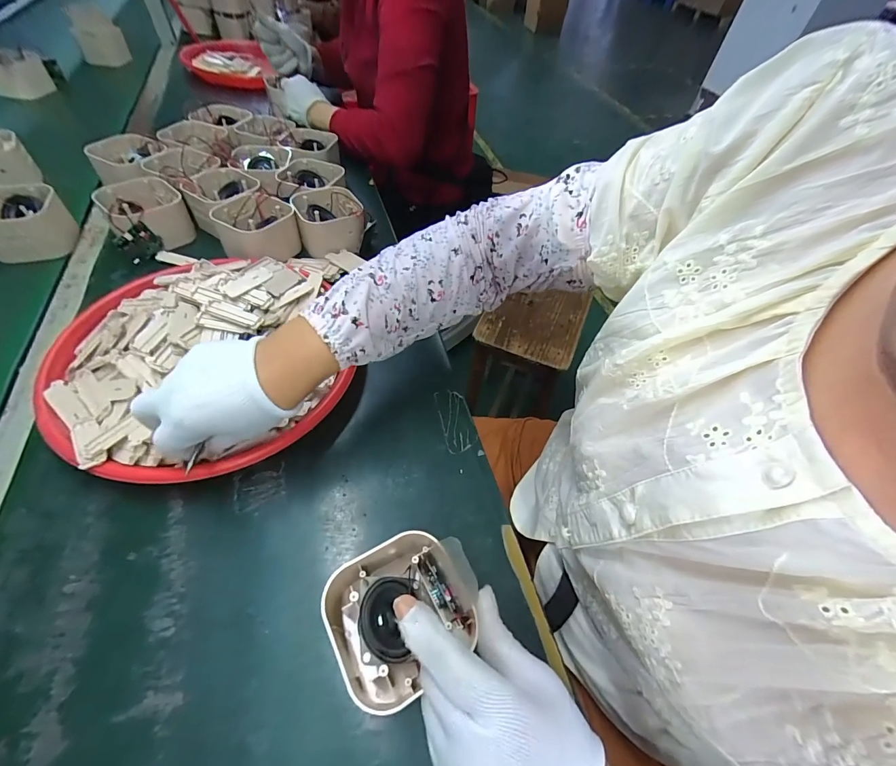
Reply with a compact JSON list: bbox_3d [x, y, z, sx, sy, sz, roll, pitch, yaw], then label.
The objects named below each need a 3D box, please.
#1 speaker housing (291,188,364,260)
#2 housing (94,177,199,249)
[{"bbox_3d":[-0.173,-0.237,0.564,0.090,0.056,0.100,-16,56,-17],"label":"speaker housing"},{"bbox_3d":[-0.410,-0.230,0.529,0.090,0.058,0.090,-36,64,-28],"label":"housing"}]

